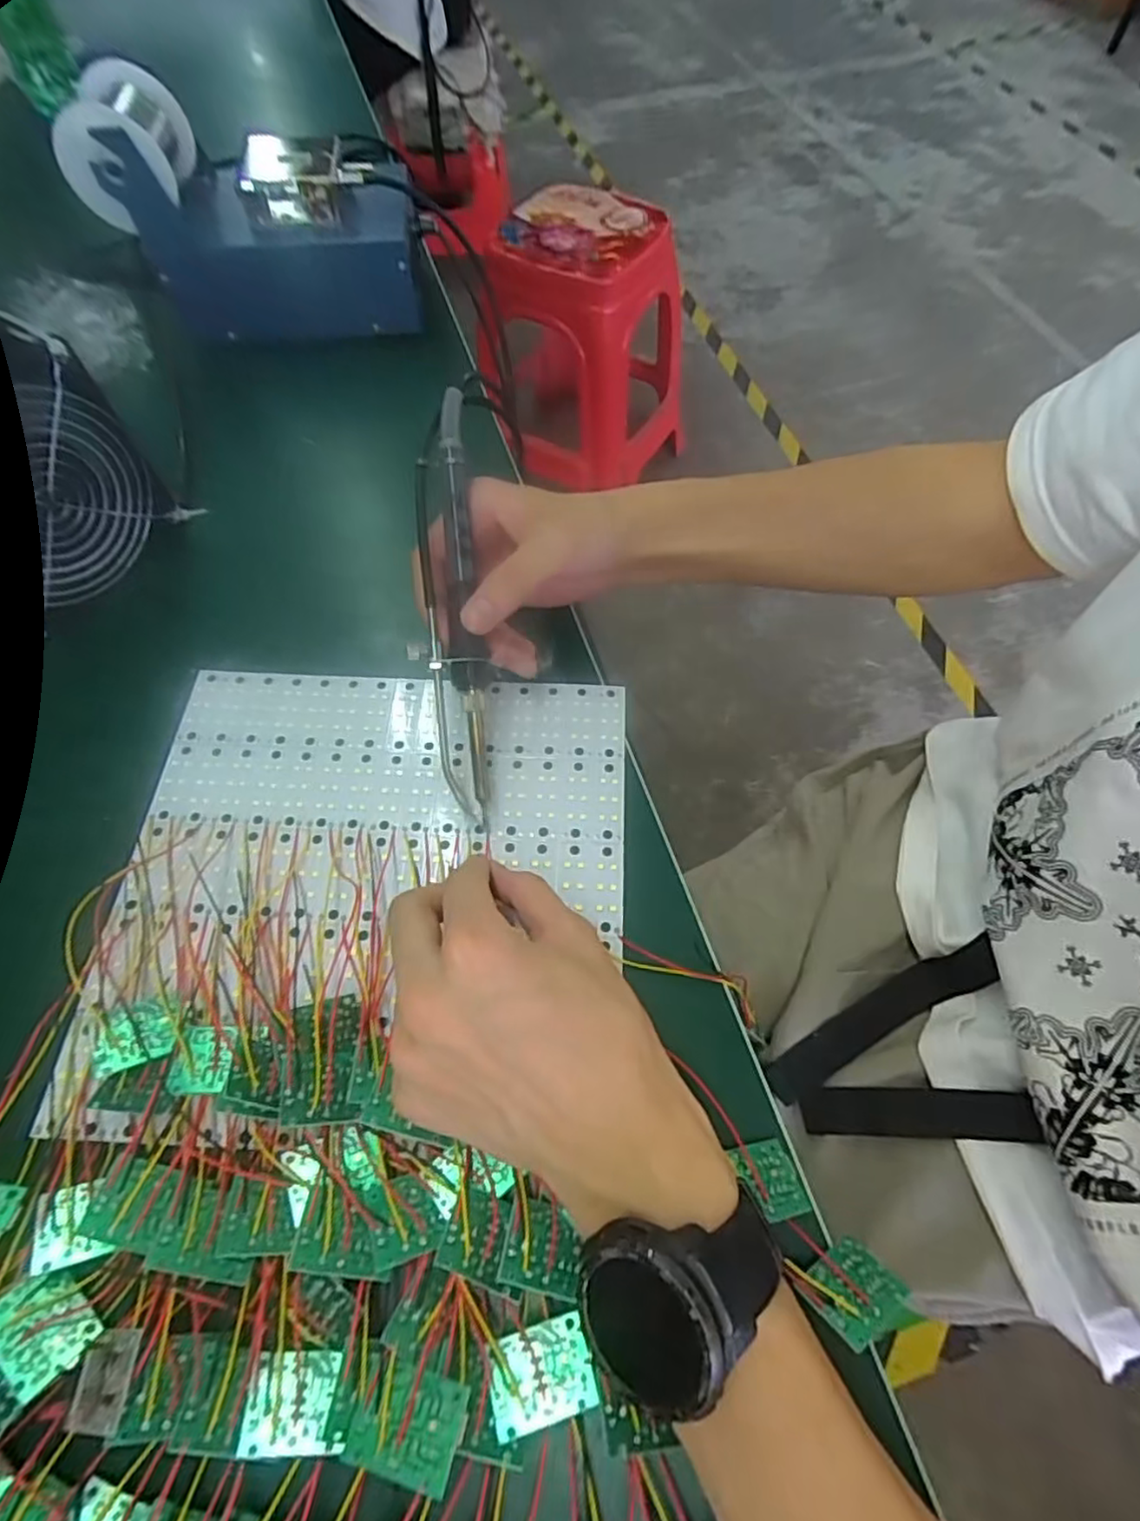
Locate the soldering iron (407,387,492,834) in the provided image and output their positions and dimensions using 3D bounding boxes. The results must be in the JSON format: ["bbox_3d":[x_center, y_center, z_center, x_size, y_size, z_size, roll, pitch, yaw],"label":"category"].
[{"bbox_3d":[-0.058,-0.073,0.322,0.033,0.019,0.208,-4,90,-3],"label":"soldering iron"}]

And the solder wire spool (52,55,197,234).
[{"bbox_3d":[-0.288,-0.402,0.431,0.067,0.058,0.070,-3,62,-2],"label":"solder wire spool"}]

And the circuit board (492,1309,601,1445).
[{"bbox_3d":[-0.010,0.208,0.225,0.033,0.004,0.025,-15,52,-8],"label":"circuit board"}]

